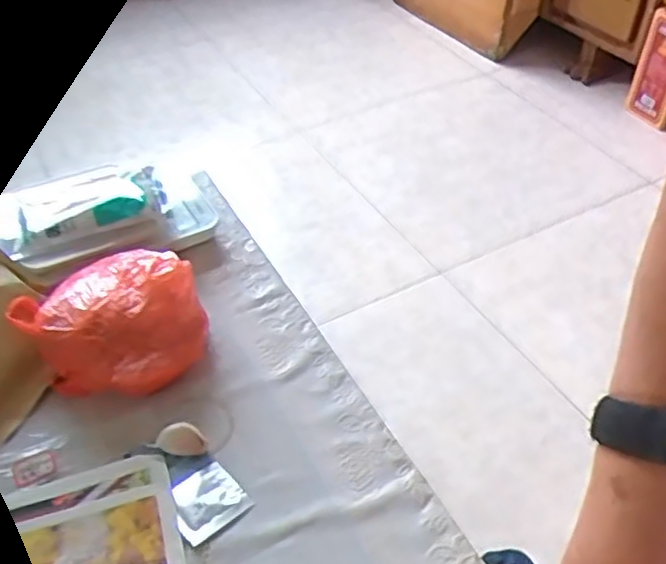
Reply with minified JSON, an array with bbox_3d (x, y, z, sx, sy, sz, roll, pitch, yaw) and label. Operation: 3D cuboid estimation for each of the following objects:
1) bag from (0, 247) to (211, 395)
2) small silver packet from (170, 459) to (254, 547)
[{"bbox_3d":[-0.171,0.027,0.575,0.133,0.050,0.131,-32,52,-27],"label":"bag"},{"bbox_3d":[-0.088,0.149,0.496,0.049,0.004,0.049,-30,52,-28],"label":"small silver packet"}]

